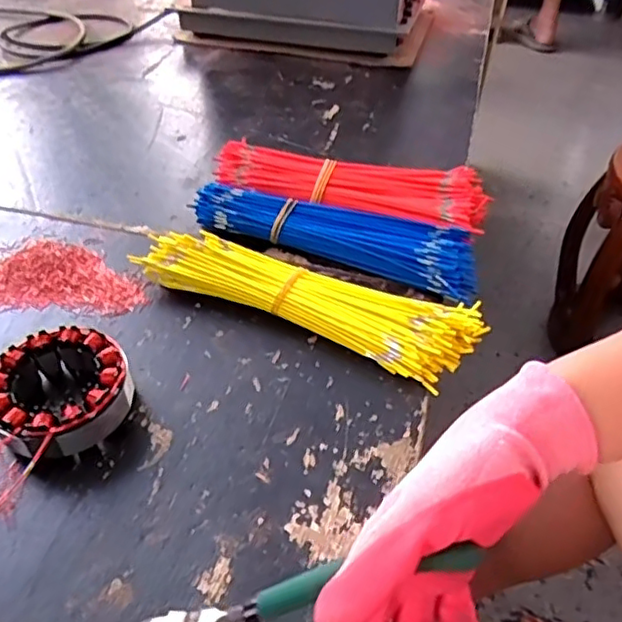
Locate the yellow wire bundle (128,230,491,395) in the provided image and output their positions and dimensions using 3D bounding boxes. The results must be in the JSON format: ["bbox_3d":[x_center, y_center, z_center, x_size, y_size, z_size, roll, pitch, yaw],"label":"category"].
[{"bbox_3d":[-0.002,-0.015,0.481,0.261,0.033,0.075,19,46,18],"label":"yellow wire bundle"}]

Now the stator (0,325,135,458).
[{"bbox_3d":[-0.163,0.054,0.405,0.086,0.037,0.083,1,43,-1],"label":"stator"}]

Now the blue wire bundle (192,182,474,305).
[{"bbox_3d":[0.021,-0.069,0.538,0.248,0.031,0.064,14,44,13],"label":"blue wire bundle"}]

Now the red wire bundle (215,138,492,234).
[{"bbox_3d":[0.036,-0.118,0.587,0.257,0.036,0.085,14,44,13],"label":"red wire bundle"}]

